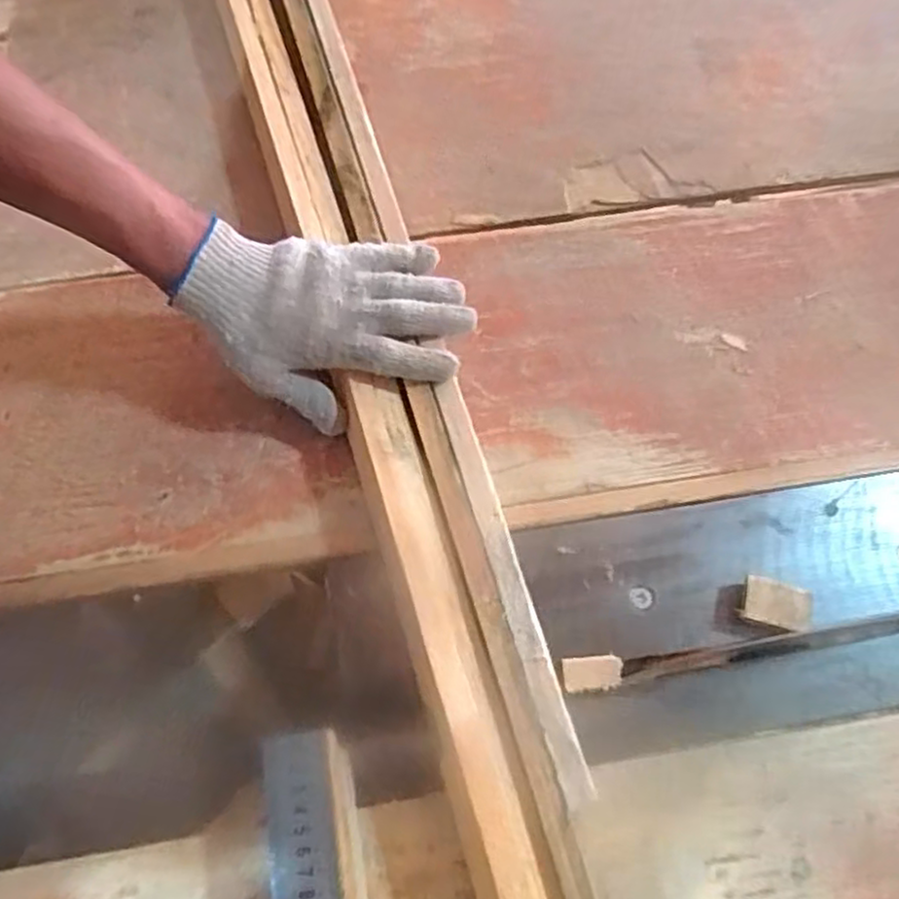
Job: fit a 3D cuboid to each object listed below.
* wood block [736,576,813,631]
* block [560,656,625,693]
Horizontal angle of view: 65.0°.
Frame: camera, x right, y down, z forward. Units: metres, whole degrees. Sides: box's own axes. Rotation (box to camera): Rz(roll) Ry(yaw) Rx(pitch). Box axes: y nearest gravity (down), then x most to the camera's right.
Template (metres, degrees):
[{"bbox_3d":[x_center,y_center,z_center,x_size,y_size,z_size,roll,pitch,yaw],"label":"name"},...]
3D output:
[{"bbox_3d":[0.211,0.102,0.462,0.041,0.025,0.029,20,68,8],"label":"wood block"},{"bbox_3d":[0.091,0.142,0.448,0.038,0.004,0.021,-5,67,-2],"label":"block"}]

